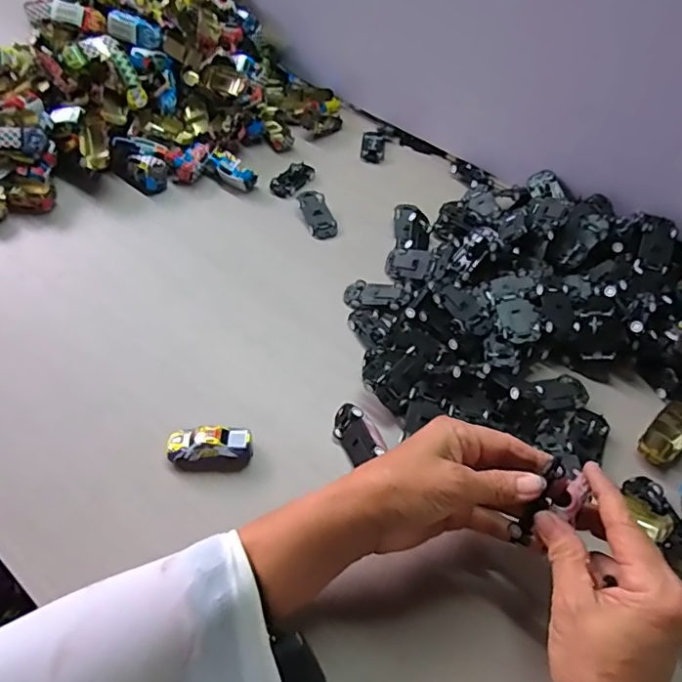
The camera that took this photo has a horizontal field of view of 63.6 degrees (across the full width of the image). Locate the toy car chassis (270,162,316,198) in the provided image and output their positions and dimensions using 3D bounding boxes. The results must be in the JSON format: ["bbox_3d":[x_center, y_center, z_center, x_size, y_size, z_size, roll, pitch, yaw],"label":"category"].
[{"bbox_3d":[-0.056,-0.192,0.651,0.030,0.008,0.064,30,56,19],"label":"toy car chassis"}]

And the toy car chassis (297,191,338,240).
[{"bbox_3d":[-0.026,-0.140,0.607,0.031,0.015,0.066,-13,54,-14],"label":"toy car chassis"}]

